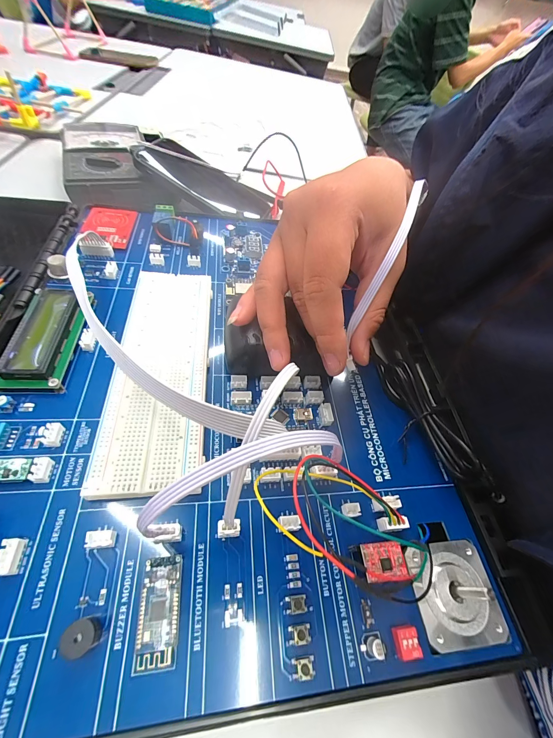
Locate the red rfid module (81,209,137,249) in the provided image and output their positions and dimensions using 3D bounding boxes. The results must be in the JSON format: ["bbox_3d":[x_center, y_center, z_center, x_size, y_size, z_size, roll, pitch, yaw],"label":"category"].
[{"bbox_3d":[-0.153,-0.128,0.266,0.040,0.009,0.054,1,55,-9],"label":"red rfid module"}]

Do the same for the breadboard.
[{"bbox_3d":[-0.073,-0.007,0.189,0.054,0.013,0.163,0,55,-10],"label":"breadboard"}]

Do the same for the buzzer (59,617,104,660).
[{"bbox_3d":[-0.075,0.104,0.114,0.011,0.009,0.012,-8,57,-15],"label":"buzzer"}]

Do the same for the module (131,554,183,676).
[{"bbox_3d":[-0.049,0.101,0.124,0.016,0.005,0.037,1,55,-9],"label":"module"}]

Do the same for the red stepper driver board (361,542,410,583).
[{"bbox_3d":[0.051,0.093,0.141,0.020,0.009,0.015,3,54,-8],"label":"red stepper driver board"}]

